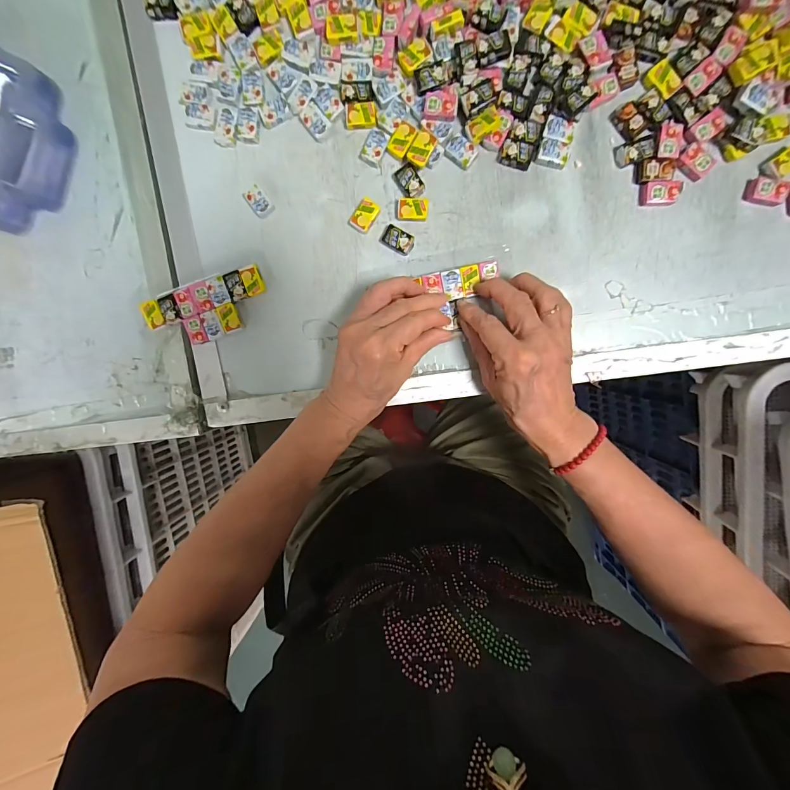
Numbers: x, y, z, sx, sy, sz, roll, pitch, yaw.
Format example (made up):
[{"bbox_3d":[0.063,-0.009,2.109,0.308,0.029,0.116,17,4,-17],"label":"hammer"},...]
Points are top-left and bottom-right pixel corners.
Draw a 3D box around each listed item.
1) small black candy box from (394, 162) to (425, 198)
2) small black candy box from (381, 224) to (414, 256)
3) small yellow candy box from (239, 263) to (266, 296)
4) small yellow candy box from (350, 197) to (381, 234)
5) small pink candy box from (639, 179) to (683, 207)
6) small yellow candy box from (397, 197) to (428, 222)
[{"bbox_3d":[0.013,-0.184,0.305,0.017,0.008,0.027,-36,93,8],"label":"small black candy box"},{"bbox_3d":[0.003,-0.137,0.312,0.027,0.008,0.019,23,99,1],"label":"small black candy box"},{"bbox_3d":[-0.129,-0.104,0.324,0.017,0.010,0.025,-16,96,7],"label":"small yellow candy box"},{"bbox_3d":[-0.026,-0.157,0.311,0.017,0.011,0.026,34,99,0],"label":"small yellow candy box"},{"bbox_3d":[0.218,-0.165,0.290,0.030,0.008,0.018,-4,97,5],"label":"small pink candy box"},{"bbox_3d":[0.015,-0.161,0.308,0.025,0.008,0.017,1,98,5],"label":"small yellow candy box"}]

